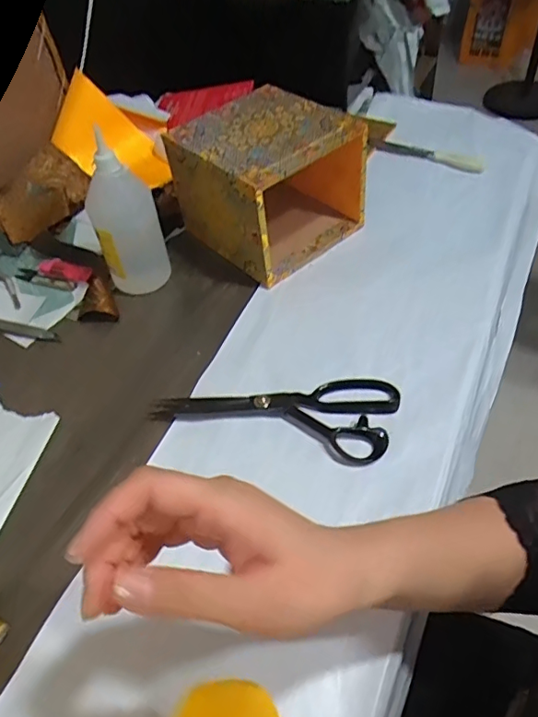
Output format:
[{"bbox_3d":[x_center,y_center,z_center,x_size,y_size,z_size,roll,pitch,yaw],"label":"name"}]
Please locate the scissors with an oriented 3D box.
[{"bbox_3d":[0.007,0.042,0.538,0.232,0.019,0.096,12,52,15],"label":"scissors"}]

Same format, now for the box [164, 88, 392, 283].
[{"bbox_3d":[0.000,-0.228,0.688,0.179,0.147,0.180,-36,56,-23],"label":"box"}]

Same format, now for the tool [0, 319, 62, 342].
[{"bbox_3d":[-0.325,-0.039,0.655,0.157,0.007,0.020,12,52,15],"label":"tool"}]

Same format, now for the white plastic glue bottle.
[{"bbox_3d":[-0.170,-0.159,0.631,0.056,0.171,0.065,25,56,24],"label":"white plastic glue bottle"}]

